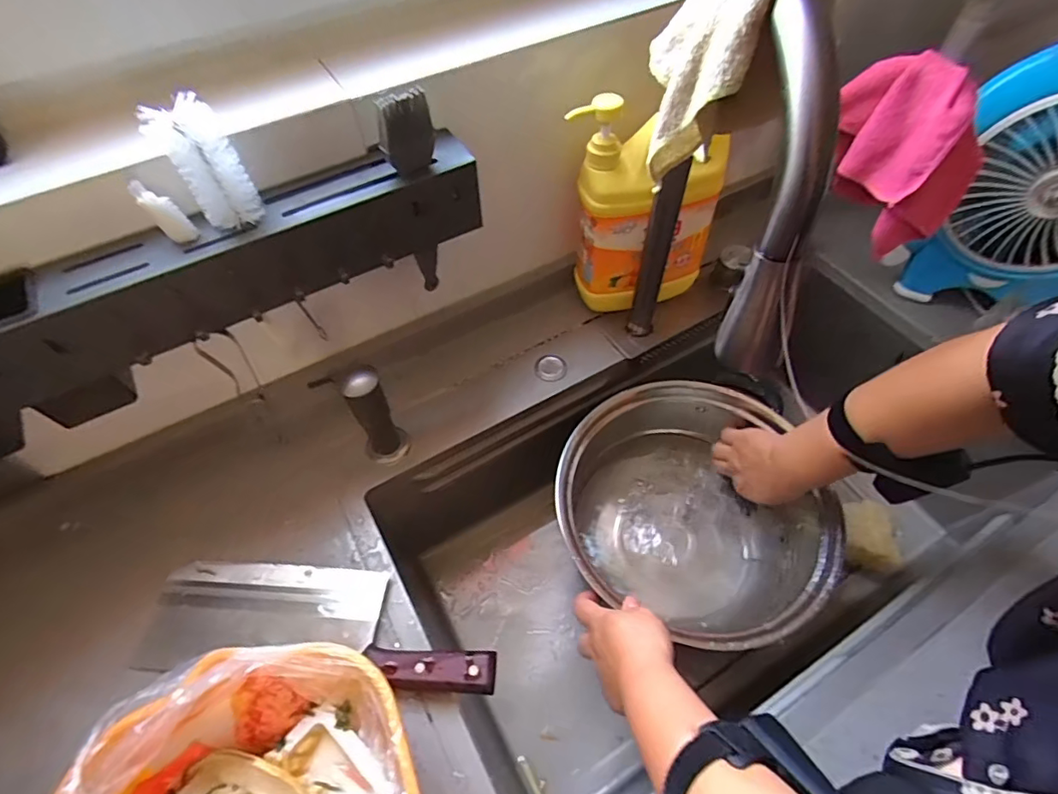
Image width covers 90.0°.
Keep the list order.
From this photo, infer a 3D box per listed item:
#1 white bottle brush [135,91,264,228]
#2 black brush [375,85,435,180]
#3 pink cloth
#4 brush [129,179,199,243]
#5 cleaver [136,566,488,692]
[{"bbox_3d":[-0.224,-0.160,0.371,0.043,0.083,0.027,-31,60,-18],"label":"white bottle brush"},{"bbox_3d":[-0.093,-0.200,0.408,0.041,0.061,0.016,-30,60,-18],"label":"black brush"},{"bbox_3d":[0.362,-0.235,0.523,0.138,0.151,0.066,36,64,23],"label":"pink cloth"},{"bbox_3d":[-0.263,-0.133,0.380,0.019,0.049,0.012,-3,51,33],"label":"brush"},{"bbox_3d":[-0.180,0.193,0.459,0.306,0.027,0.091,3,56,3],"label":"cleaver"}]

